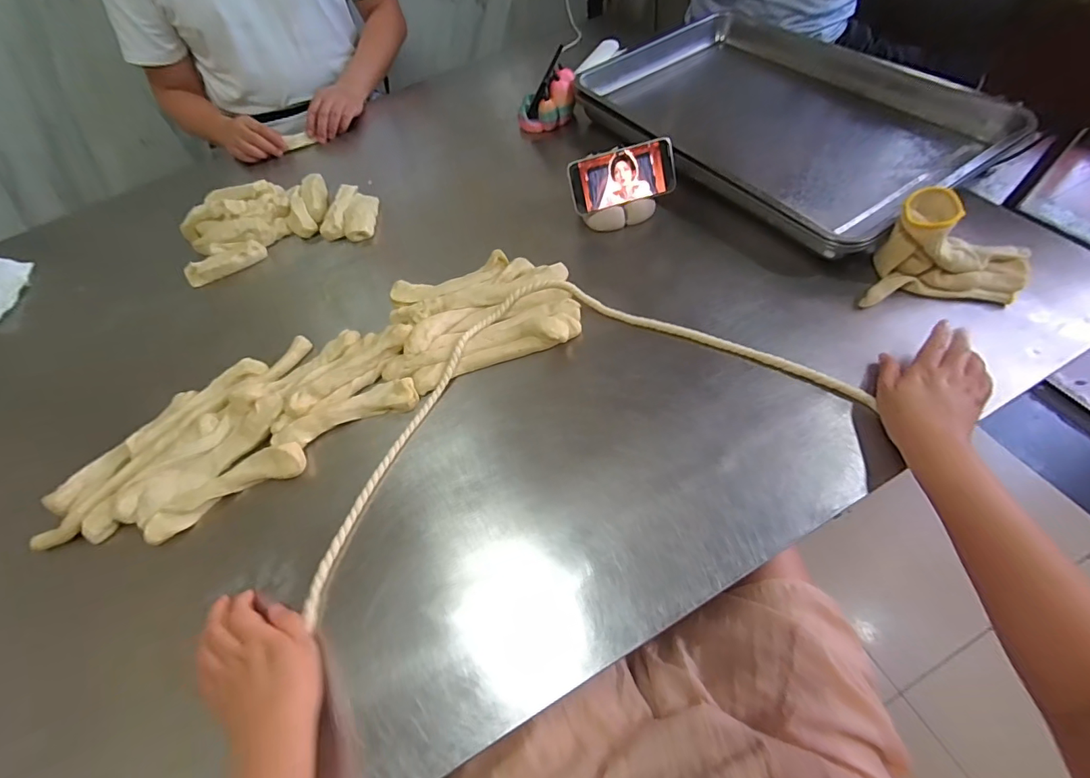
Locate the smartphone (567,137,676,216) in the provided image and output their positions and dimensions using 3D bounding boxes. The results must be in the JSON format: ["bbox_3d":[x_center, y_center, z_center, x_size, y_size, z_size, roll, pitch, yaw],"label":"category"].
[{"bbox_3d":[0.112,-0.309,0.673,0.152,0.075,0.010,-15,17,-3],"label":"smartphone"}]

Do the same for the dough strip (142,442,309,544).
[{"bbox_3d":[-0.342,0.105,0.497,0.161,0.021,0.043,-27,59,-10],"label":"dough strip"}]

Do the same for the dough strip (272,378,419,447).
[{"bbox_3d":[-0.230,0.031,0.543,0.163,0.023,0.041,-20,61,-7],"label":"dough strip"}]

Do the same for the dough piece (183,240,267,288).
[{"bbox_3d":[-0.504,-0.201,0.728,0.117,0.027,0.038,-37,61,-15],"label":"dough piece"}]

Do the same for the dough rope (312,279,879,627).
[{"bbox_3d":[0.009,0.003,0.535,0.600,0.018,0.301,-21,61,-7],"label":"dough rope"}]

